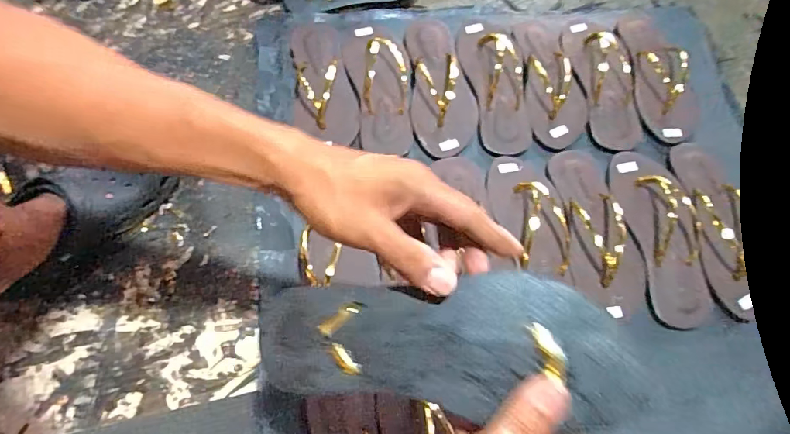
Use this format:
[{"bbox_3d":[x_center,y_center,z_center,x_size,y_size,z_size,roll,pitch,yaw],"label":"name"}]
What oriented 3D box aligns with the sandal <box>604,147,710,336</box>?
[{"bbox_3d":[0.344,0.020,0.572,0.090,0.031,0.230,-9,68,-5],"label":"sandal"}]

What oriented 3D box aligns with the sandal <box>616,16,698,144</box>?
[{"bbox_3d":[0.393,-0.218,0.677,0.087,0.035,0.238,-6,68,-4],"label":"sandal"}]

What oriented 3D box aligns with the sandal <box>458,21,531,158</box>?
[{"bbox_3d":[0.144,-0.200,0.647,0.093,0.036,0.232,-2,67,-2],"label":"sandal"}]

